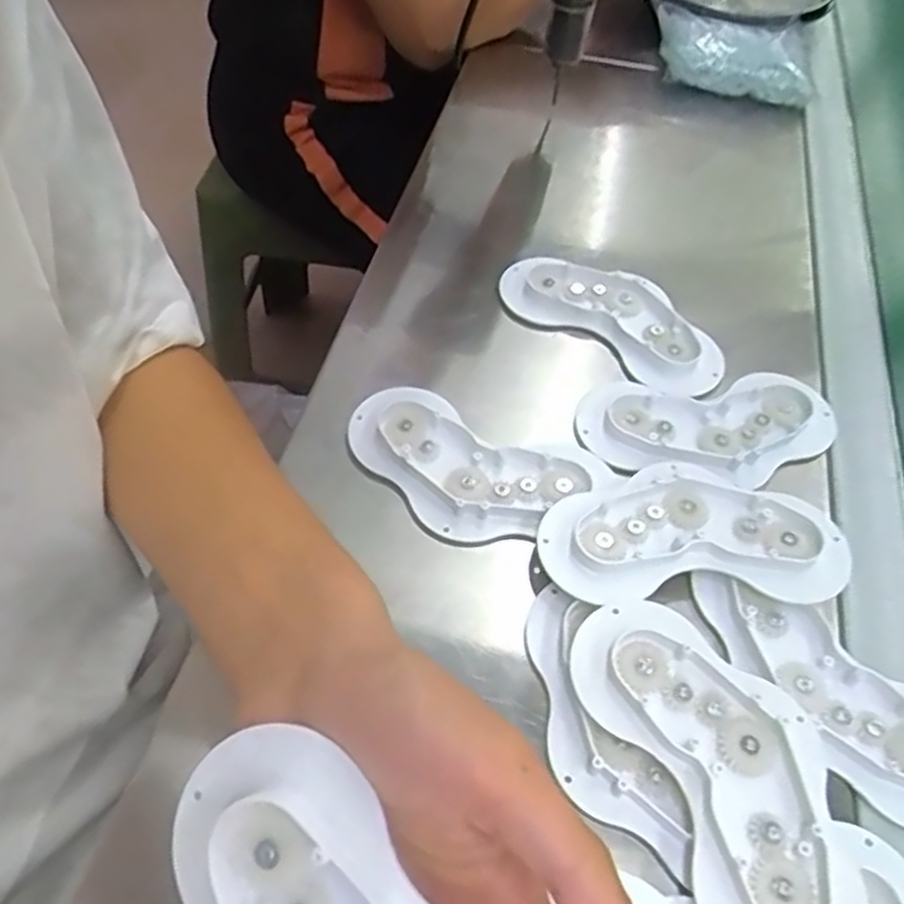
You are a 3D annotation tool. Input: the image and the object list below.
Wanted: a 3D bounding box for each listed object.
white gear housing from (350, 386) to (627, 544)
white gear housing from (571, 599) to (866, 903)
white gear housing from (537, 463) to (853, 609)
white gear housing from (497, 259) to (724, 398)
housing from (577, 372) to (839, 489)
[{"bbox_3d":[0.009,0.011,0.402,0.142,0.021,0.075,20,56,12],"label":"white gear housing"},{"bbox_3d":[0.111,0.126,0.306,0.073,0.025,0.148,-20,57,-16],"label":"white gear housing"},{"bbox_3d":[0.118,0.036,0.368,0.146,0.012,0.075,-2,54,-4],"label":"white gear housing"},{"bbox_3d":[0.103,-0.089,0.477,0.148,0.021,0.072,36,60,22],"label":"white gear housing"},{"bbox_3d":[0.149,-0.015,0.428,0.146,0.017,0.070,0,54,-2],"label":"housing"}]

